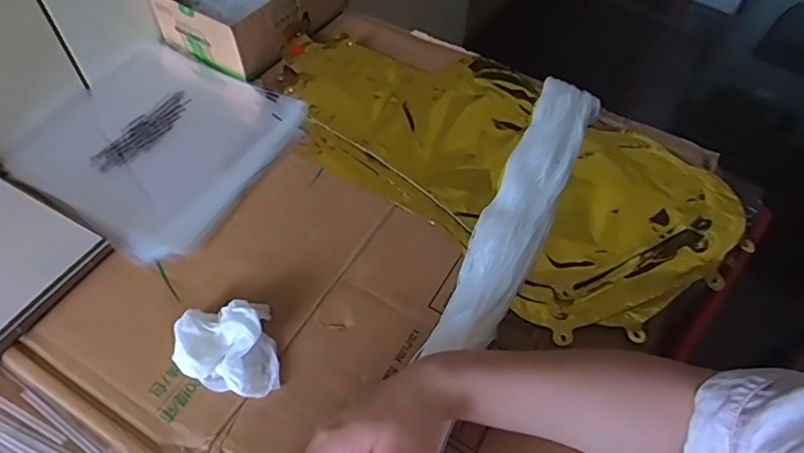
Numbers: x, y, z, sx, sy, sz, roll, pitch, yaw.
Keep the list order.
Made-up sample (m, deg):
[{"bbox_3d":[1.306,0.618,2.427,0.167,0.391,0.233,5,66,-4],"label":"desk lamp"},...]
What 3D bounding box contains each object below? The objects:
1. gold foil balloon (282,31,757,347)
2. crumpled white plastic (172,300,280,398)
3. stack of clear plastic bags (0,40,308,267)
[{"bbox_3d":[0.086,-0.078,0.551,0.454,0.032,0.245,36,61,21],"label":"gold foil balloon"},{"bbox_3d":[-0.129,0.091,0.408,0.067,0.032,0.069,-12,56,-10],"label":"crumpled white plastic"},{"bbox_3d":[-0.237,-0.086,0.541,0.219,0.014,0.219,24,57,14],"label":"stack of clear plastic bags"}]

